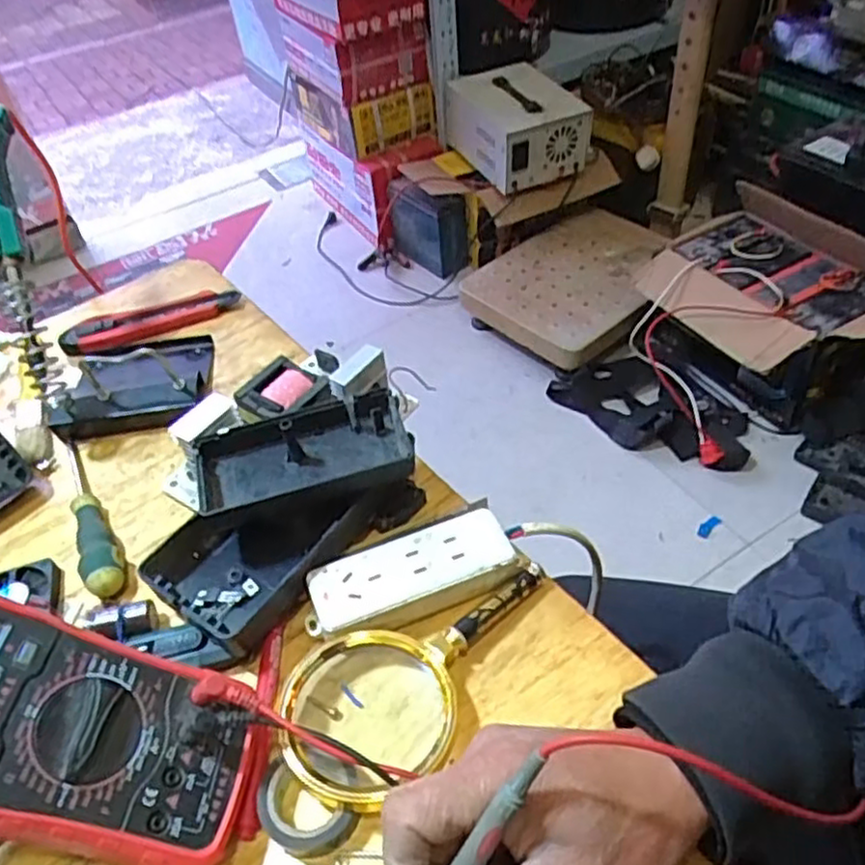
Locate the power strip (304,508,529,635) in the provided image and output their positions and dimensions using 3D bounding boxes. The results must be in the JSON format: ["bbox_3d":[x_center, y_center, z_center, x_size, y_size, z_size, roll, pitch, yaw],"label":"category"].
[{"bbox_3d":[-0.012,0.086,0.424,0.122,0.026,0.045,-20,48,-12],"label":"power strip"}]

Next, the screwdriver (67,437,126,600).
[{"bbox_3d":[-0.238,0.052,0.486,0.024,0.022,0.154,-29,50,-20],"label":"screwdriver"}]

